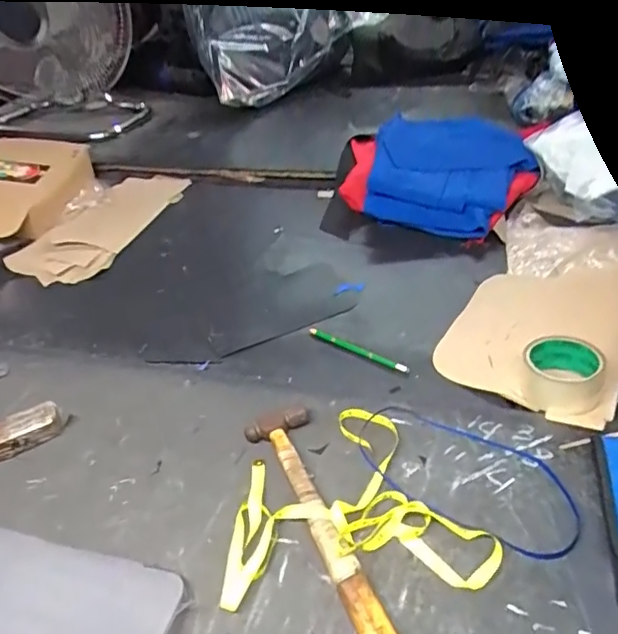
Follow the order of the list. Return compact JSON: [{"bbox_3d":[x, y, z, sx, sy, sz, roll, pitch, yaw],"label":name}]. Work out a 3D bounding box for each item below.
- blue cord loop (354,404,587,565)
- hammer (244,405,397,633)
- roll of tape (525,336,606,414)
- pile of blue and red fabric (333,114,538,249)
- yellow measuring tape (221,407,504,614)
[{"bbox_3d":[0.161,0.164,0.590,0.235,0.012,0.126,17,41,27],"label":"blue cord loop"},{"bbox_3d":[0.011,0.200,0.553,0.074,0.029,0.308,-17,39,-13],"label":"hammer"},{"bbox_3d":[0.302,0.067,0.665,0.087,0.050,0.089,-4,39,3],"label":"roll of tape"},{"bbox_3d":[0.261,-0.304,1.136,0.356,0.121,0.394,9,42,18],"label":"pile of blue and red fabric"},{"bbox_3d":[0.045,0.177,0.575,0.248,0.027,0.211,-5,39,1],"label":"yellow measuring tape"}]

